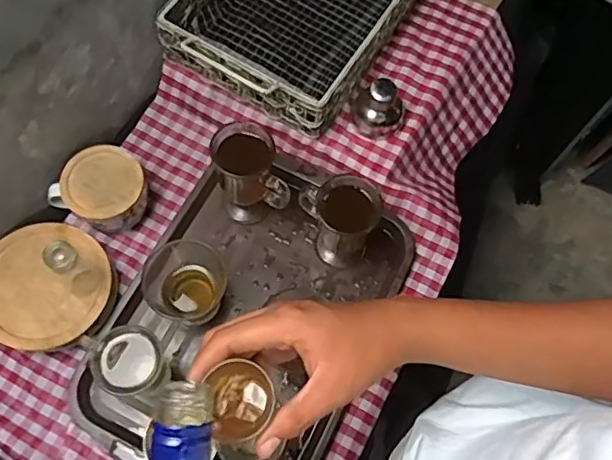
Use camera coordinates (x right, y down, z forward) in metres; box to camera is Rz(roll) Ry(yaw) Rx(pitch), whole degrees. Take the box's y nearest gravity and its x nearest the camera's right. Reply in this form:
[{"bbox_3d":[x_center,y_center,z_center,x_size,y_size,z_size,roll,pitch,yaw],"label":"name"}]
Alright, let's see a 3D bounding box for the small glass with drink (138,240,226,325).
[{"bbox_3d":[-0.145,0.068,0.703,0.079,0.092,0.094,21,68,5],"label":"small glass with drink"}]

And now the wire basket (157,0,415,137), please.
[{"bbox_3d":[0.013,-0.344,0.836,0.251,0.091,0.421,31,70,9],"label":"wire basket"}]

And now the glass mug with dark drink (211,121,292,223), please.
[{"bbox_3d":[-0.068,-0.066,0.715,0.070,0.139,0.086,-18,70,-10],"label":"glass mug with dark drink"}]

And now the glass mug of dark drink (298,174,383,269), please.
[{"bbox_3d":[0.043,-0.013,0.707,0.069,0.131,0.078,-24,71,-12],"label":"glass mug of dark drink"}]

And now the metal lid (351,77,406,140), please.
[{"bbox_3d":[0.095,-0.164,0.767,0.072,0.072,0.059,23,68,6],"label":"metal lid"}]

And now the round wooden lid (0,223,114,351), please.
[{"bbox_3d":[-0.312,0.065,0.690,0.152,0.022,0.143,1,68,-3],"label":"round wooden lid"}]

